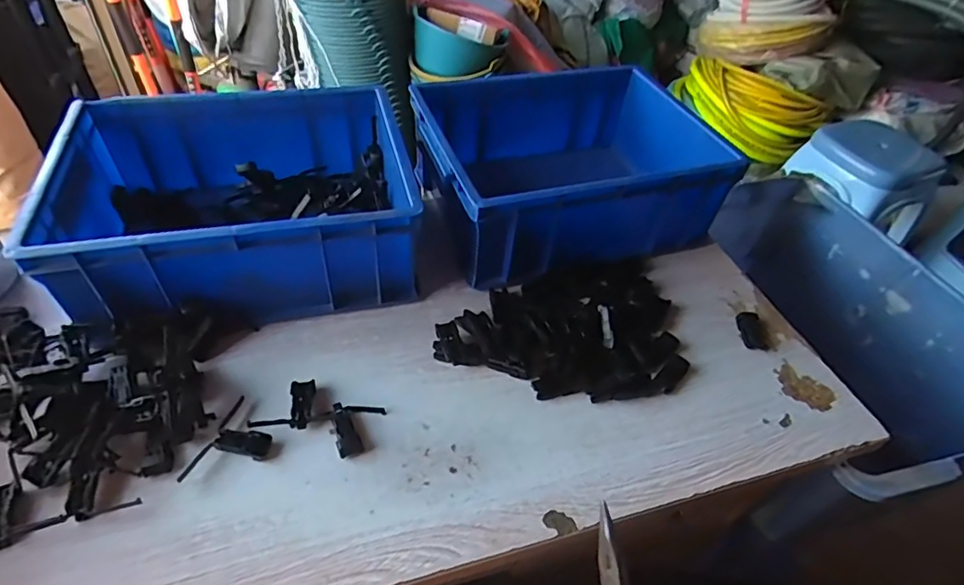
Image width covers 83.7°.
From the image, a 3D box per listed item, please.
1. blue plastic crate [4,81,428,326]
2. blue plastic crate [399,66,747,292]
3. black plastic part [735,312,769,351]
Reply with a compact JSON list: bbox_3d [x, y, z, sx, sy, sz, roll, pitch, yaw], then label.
[{"bbox_3d":[-0.255,-0.101,0.594,0.334,0.124,0.263,-9,48,-14],"label":"blue plastic crate"},{"bbox_3d":[0.100,-0.150,0.681,0.323,0.154,0.270,-10,48,-16],"label":"blue plastic crate"},{"bbox_3d":[0.301,0.040,0.596,0.030,0.013,0.053,8,45,1],"label":"black plastic part"}]

